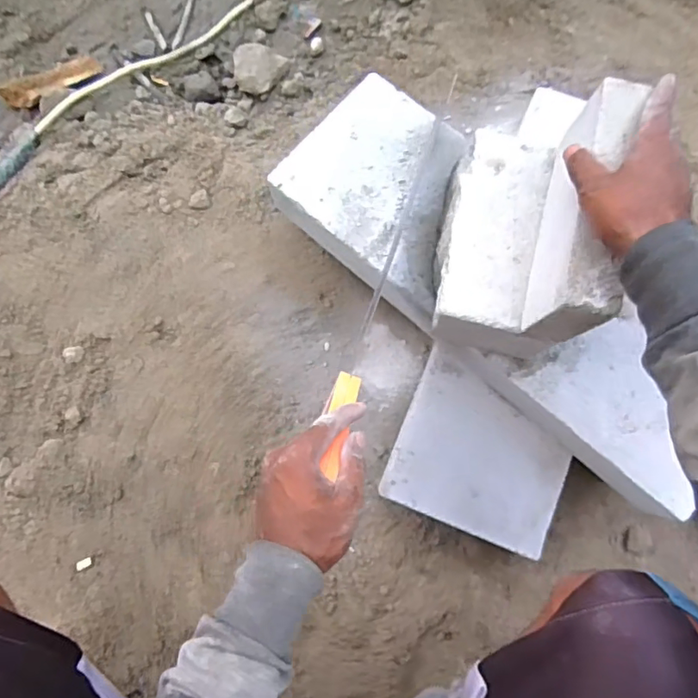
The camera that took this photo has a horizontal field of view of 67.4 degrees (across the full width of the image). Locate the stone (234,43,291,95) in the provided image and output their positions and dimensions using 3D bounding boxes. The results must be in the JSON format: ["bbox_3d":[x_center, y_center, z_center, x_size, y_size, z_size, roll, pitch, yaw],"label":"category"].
[{"bbox_3d":[-0.162,-0.481,0.893,0.085,0.032,0.089,0,74,0],"label":"stone"}]

